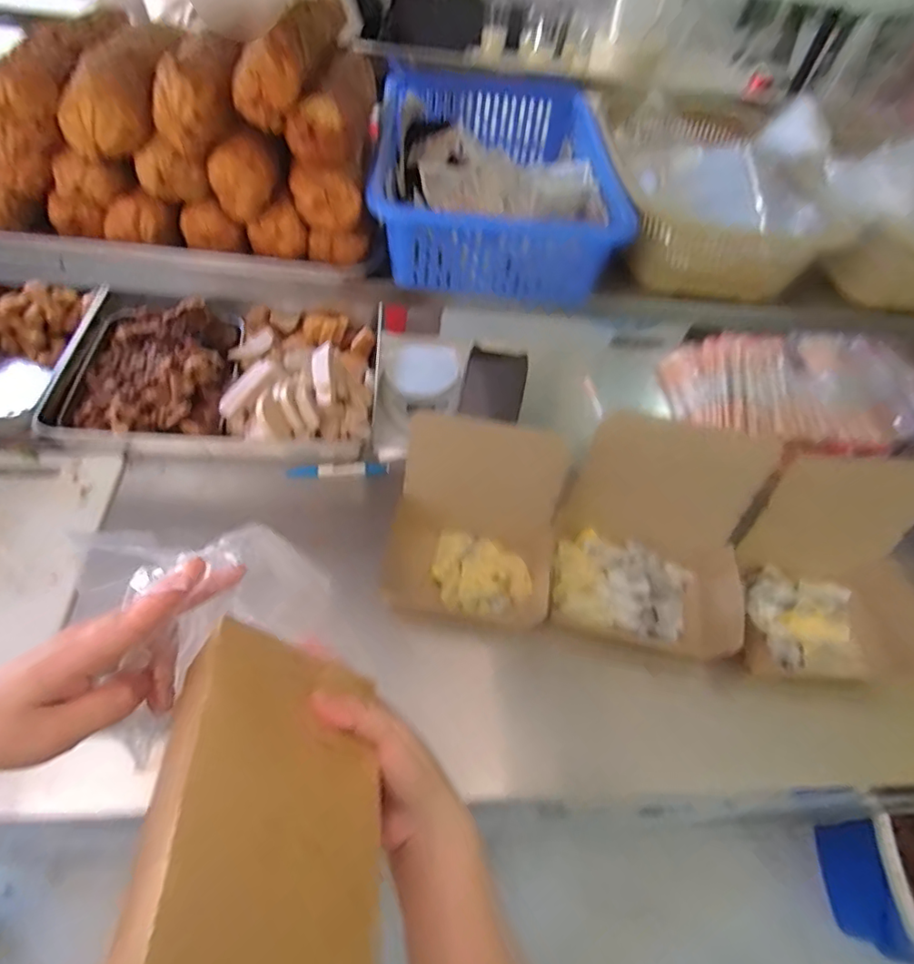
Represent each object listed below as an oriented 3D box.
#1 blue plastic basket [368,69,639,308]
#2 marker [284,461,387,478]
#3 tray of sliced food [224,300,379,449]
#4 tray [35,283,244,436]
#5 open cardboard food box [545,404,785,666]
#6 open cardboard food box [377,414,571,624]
[{"bbox_3d":[0.032,-0.322,0.586,0.235,0.081,0.312,-1,54,-6],"label":"blue plastic basket"},{"bbox_3d":[-0.162,-0.018,0.757,0.133,0.022,0.015,-5,55,-9],"label":"marker"},{"bbox_3d":[-0.218,-0.165,0.789,0.200,0.076,0.270,0,54,-5],"label":"tray of sliced food"},{"bbox_3d":[-0.423,-0.159,0.755,0.219,0.051,0.247,-2,54,-7],"label":"tray"},{"bbox_3d":[0.232,0.064,0.642,0.219,0.169,0.203,12,54,3],"label":"open cardboard food box"},{"bbox_3d":[0.022,0.049,0.637,0.196,0.155,0.171,6,54,-1],"label":"open cardboard food box"}]

